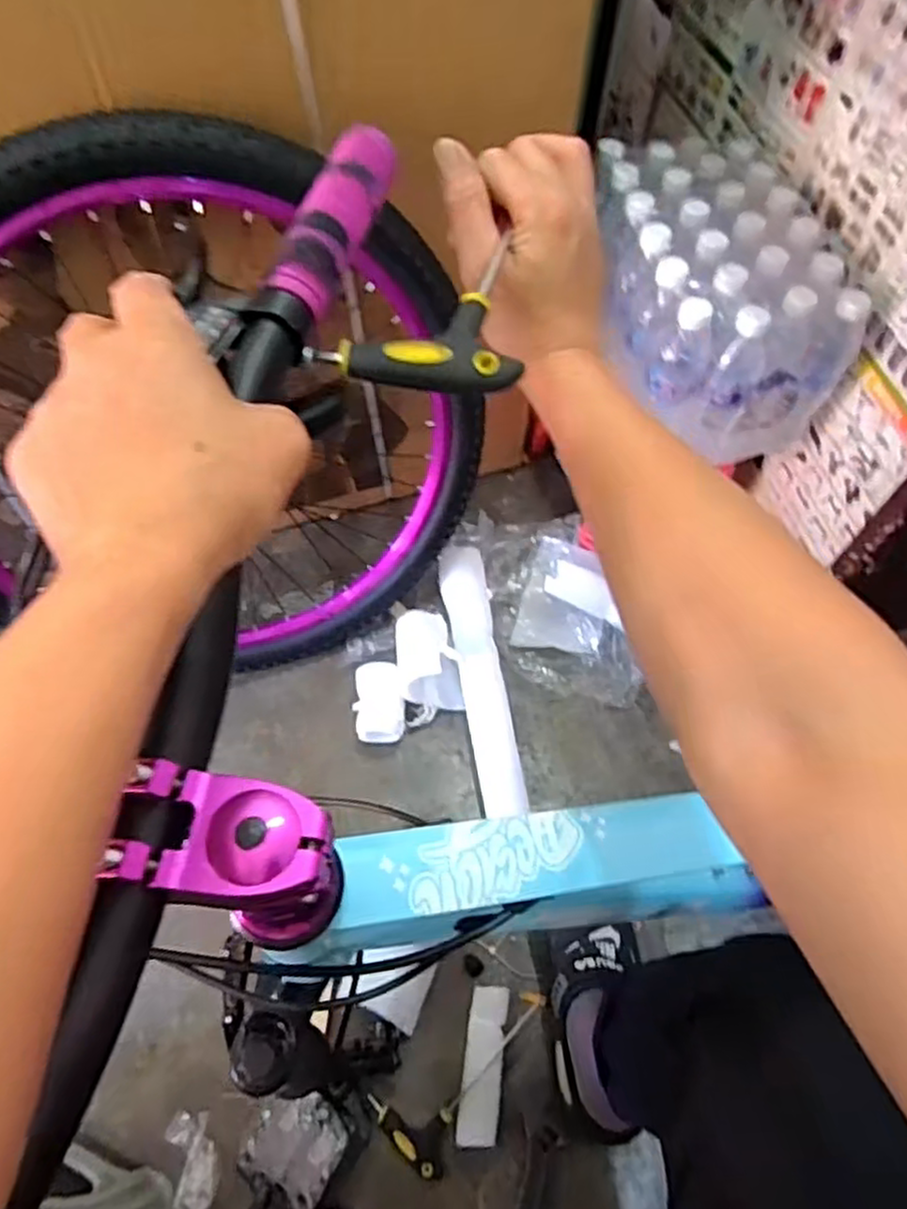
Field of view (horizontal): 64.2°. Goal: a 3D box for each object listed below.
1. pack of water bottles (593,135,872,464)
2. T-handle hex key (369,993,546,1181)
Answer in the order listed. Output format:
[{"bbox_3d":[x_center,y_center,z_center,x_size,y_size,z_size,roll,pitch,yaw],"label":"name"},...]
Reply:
[{"bbox_3d":[0.321,-0.386,0.885,0.284,0.171,0.349,-4,61,-5],"label":"pack of water bottles"},{"bbox_3d":[0.008,0.494,0.786,0.092,0.011,0.207,37,65,17],"label":"T-handle hex key"}]

